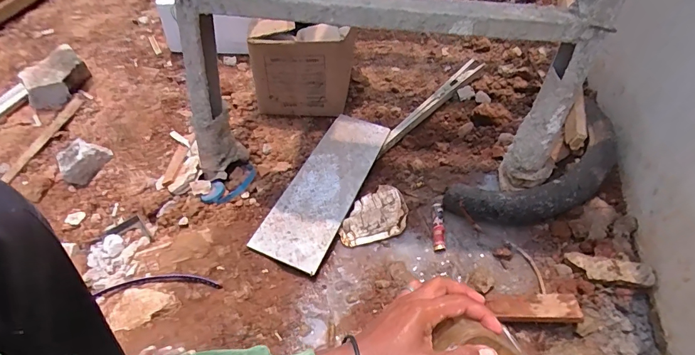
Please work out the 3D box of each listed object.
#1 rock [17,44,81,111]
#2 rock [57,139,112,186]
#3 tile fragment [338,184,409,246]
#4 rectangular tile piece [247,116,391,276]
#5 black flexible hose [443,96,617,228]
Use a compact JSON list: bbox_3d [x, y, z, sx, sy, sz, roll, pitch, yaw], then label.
[{"bbox_3d":[-0.805,-0.272,1.134,0.162,0.086,0.159,-34,53,-23],"label":"rock"},{"bbox_3d":[-0.623,-0.039,0.966,0.087,0.067,0.101,2,48,8],"label":"rock"},{"bbox_3d":[0.055,0.087,0.865,0.162,0.017,0.105,-28,68,-19],"label":"tile fragment"},{"bbox_3d":[-0.046,0.012,0.902,0.150,0.016,0.409,18,53,17],"label":"rectangular tile piece"},{"bbox_3d":[0.415,-0.003,0.869,0.413,0.094,0.171,-25,50,-16],"label":"black flexible hose"}]

